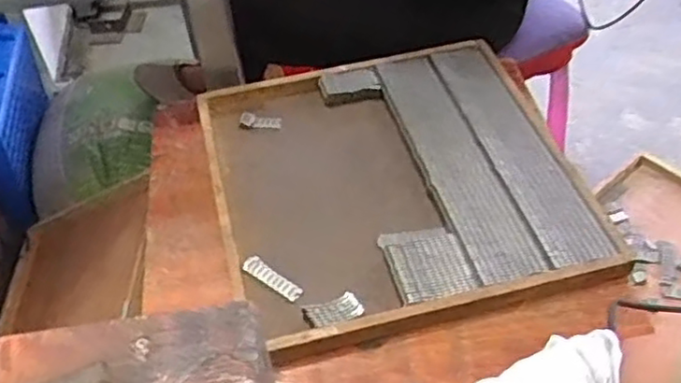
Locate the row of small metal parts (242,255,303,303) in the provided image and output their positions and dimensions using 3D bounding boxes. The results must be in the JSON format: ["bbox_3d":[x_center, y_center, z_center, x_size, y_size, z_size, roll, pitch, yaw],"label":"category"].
[{"bbox_3d":[-0.073,0.092,0.738,0.073,0.012,0.019,27,54,26],"label":"row of small metal parts"}]

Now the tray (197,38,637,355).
[{"bbox_3d":[0.048,-0.016,0.810,0.422,0.032,0.408,-14,47,-9],"label":"tray"}]

